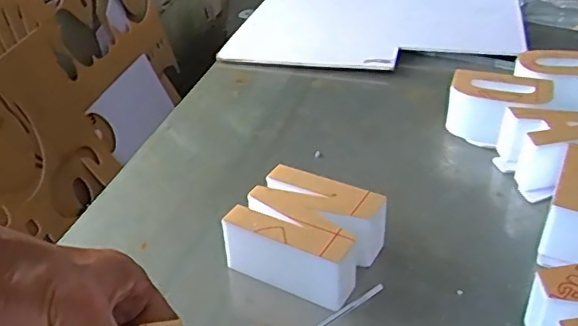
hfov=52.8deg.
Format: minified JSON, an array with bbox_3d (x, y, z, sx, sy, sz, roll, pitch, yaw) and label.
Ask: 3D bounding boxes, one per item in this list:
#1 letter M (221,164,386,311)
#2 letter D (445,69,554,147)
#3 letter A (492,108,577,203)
[{"bbox_3d":[0.011,0.047,0.383,0.086,0.045,0.074,17,38,26],"label":"letter M"},{"bbox_3d":[0.181,-0.046,0.511,0.084,0.048,0.070,10,35,16],"label":"letter D"},{"bbox_3d":[0.217,-0.013,0.465,0.085,0.050,0.065,-7,34,-9],"label":"letter A"}]

